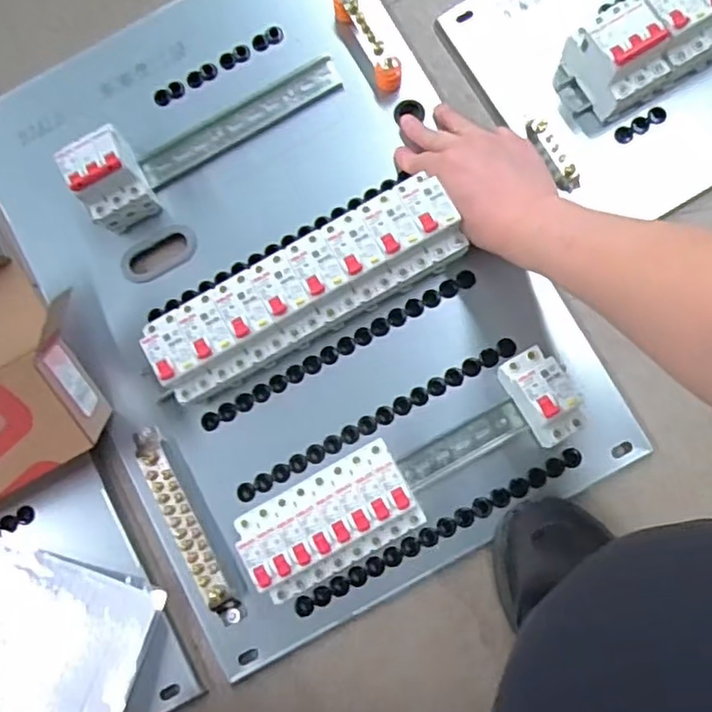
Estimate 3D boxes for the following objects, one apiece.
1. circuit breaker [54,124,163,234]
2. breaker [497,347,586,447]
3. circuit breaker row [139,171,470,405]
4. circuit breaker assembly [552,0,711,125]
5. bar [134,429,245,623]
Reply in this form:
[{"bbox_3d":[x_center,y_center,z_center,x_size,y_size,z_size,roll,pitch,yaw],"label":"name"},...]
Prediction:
[{"bbox_3d":[-0.229,-0.163,0.593,0.060,0.075,0.077,-27,82,0],"label":"circuit breaker"},{"bbox_3d":[0.155,0.034,0.539,0.038,0.079,0.076,-28,82,0],"label":"breaker"},{"bbox_3d":[-0.045,-0.058,0.561,0.276,0.060,0.082,-29,82,1],"label":"circuit breaker row"},{"bbox_3d":[0.281,-0.291,0.572,0.192,0.076,0.077,-31,82,0],"label":"circuit breaker assembly"},{"bbox_3d":[-0.152,0.150,0.569,0.026,0.022,0.189,-28,82,0],"label":"bar"}]

